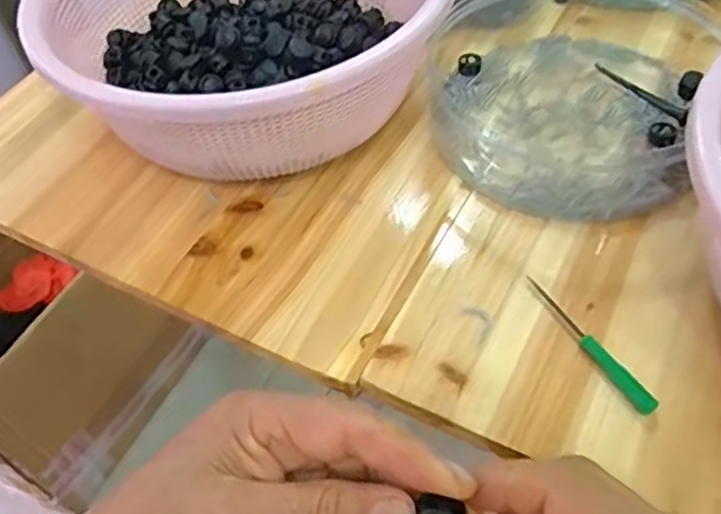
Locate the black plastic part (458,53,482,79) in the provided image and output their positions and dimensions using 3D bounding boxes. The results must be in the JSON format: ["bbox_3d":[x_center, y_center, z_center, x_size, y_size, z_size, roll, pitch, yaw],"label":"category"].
[{"bbox_3d":[0.082,-0.144,0.516,0.017,0.014,0.017,3,52,8],"label":"black plastic part"}]

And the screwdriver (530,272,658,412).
[{"bbox_3d":[0.123,0.045,0.369,0.011,0.007,0.094,-24,53,-14],"label":"screwdriver"}]

